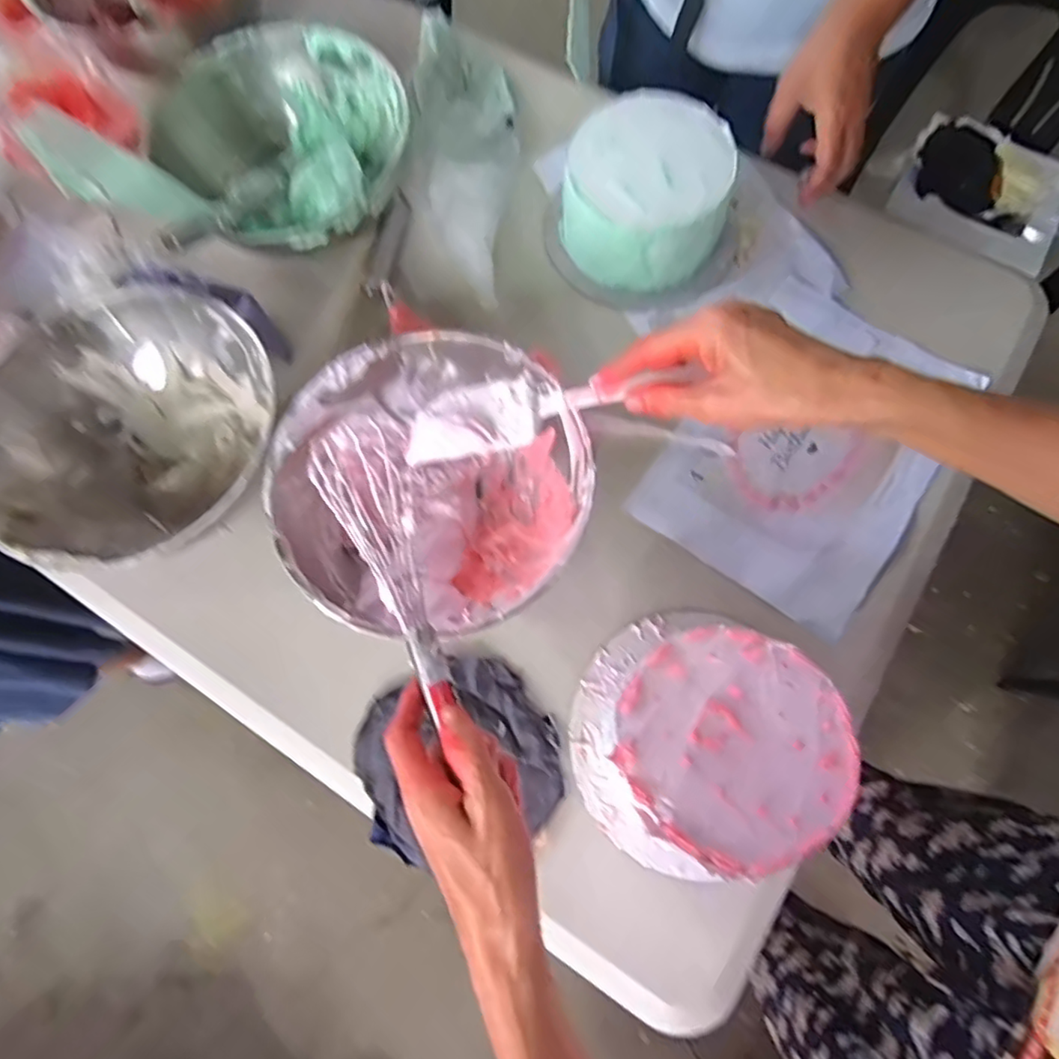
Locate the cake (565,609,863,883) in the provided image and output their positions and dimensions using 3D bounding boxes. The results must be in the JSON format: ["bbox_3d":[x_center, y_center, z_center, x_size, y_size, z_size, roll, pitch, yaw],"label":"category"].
[{"bbox_3d":[0.116,0.148,0.420,0.172,0.083,0.166,-1,73,2],"label":"cake"}]

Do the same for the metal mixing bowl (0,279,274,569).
[{"bbox_3d":[-0.333,-0.082,0.494,0.200,0.086,0.243,-1,73,2],"label":"metal mixing bowl"}]

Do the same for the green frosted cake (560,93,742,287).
[{"bbox_3d":[0.110,-0.315,0.559,0.144,0.084,0.144,-1,73,2],"label":"green frosted cake"}]

